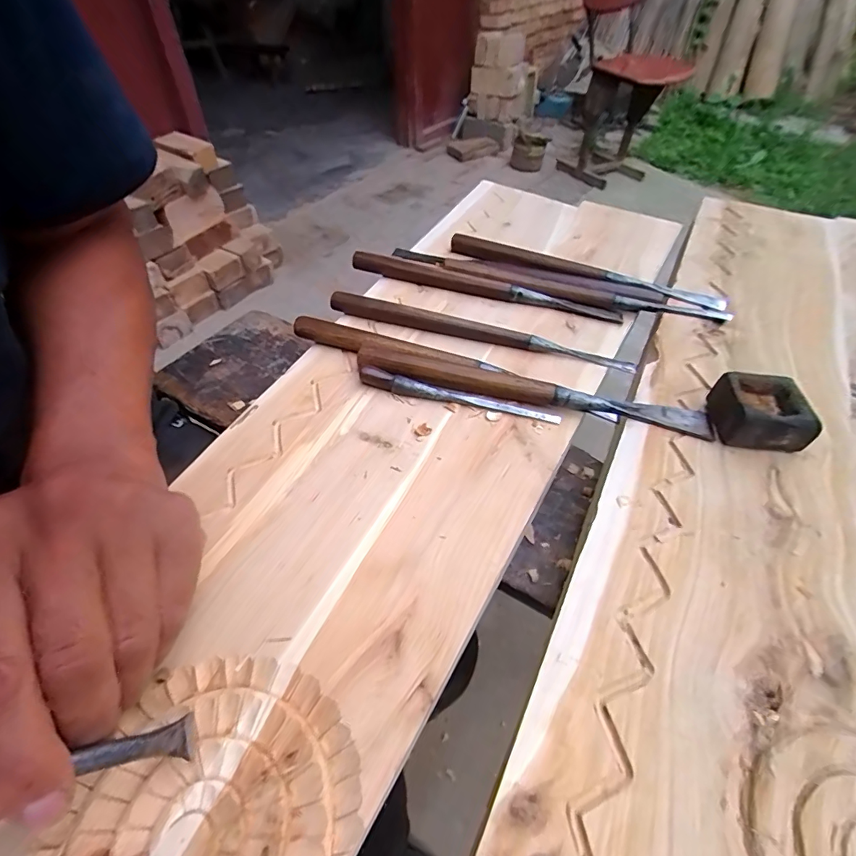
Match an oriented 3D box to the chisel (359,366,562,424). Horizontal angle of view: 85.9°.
[{"bbox_3d":[0.021,-0.025,0.331,0.145,0.016,0.012,10,49,8],"label":"chisel"}]

